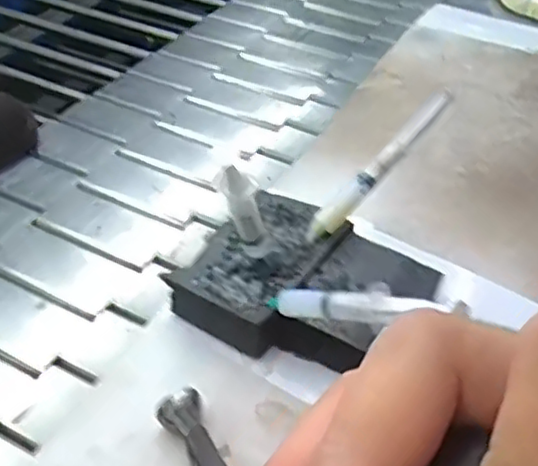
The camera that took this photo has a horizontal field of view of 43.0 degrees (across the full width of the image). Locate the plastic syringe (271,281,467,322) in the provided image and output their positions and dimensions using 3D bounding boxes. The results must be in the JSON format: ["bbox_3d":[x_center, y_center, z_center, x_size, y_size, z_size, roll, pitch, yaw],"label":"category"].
[{"bbox_3d":[0.047,0.039,0.388,0.139,0.016,0.013,-6,25,49],"label":"plastic syringe"}]

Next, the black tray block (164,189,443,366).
[{"bbox_3d":[-0.002,0.024,0.491,0.083,0.034,0.128,25,45,23],"label":"black tray block"}]

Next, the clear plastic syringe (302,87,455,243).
[{"bbox_3d":[0.081,-0.049,0.493,0.146,0.016,0.016,-47,54,-1],"label":"clear plastic syringe"}]

